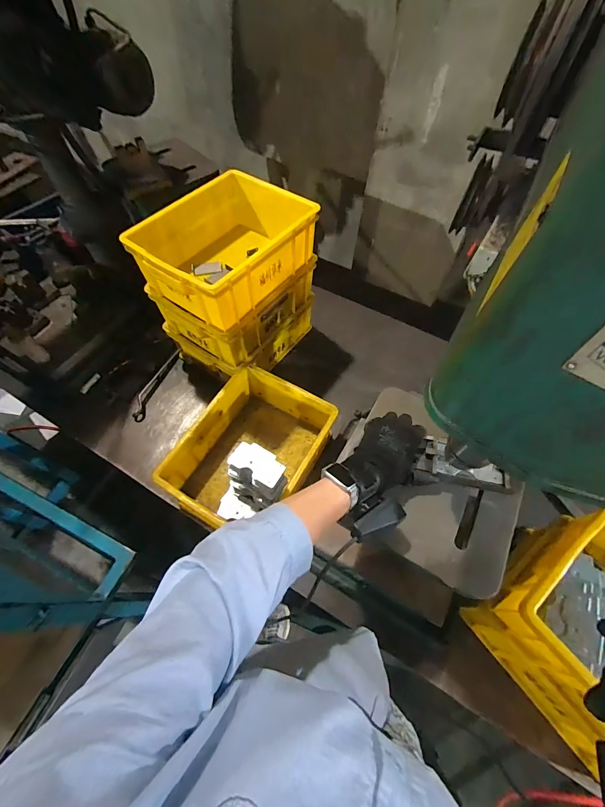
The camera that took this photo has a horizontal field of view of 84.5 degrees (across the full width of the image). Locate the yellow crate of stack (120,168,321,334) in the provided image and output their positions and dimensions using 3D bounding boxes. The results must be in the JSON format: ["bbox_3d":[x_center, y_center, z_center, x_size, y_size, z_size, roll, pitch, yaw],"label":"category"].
[{"bbox_3d":[-0.166,-0.340,0.738,0.267,0.132,0.347,35,66,17],"label":"yellow crate of stack"}]

